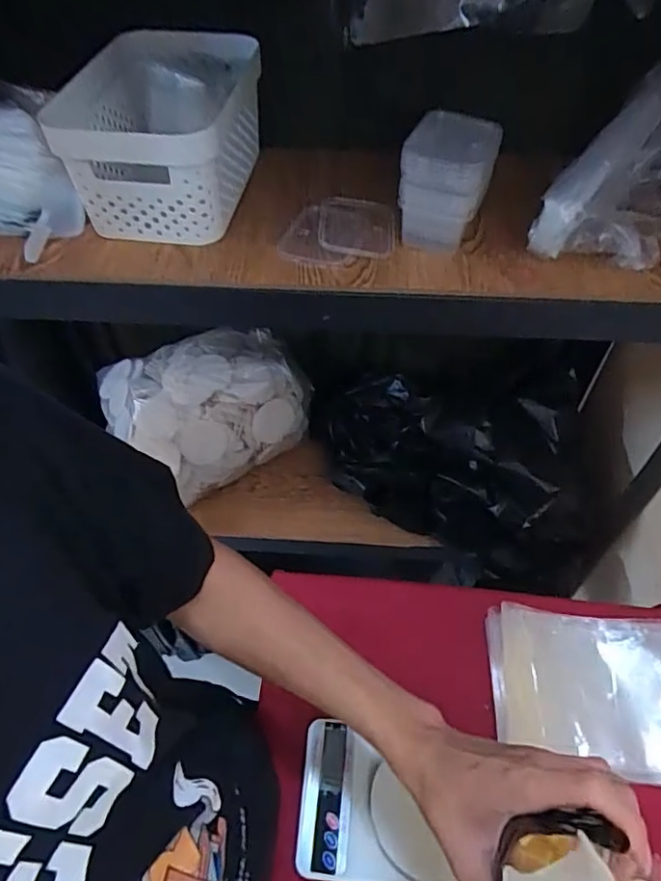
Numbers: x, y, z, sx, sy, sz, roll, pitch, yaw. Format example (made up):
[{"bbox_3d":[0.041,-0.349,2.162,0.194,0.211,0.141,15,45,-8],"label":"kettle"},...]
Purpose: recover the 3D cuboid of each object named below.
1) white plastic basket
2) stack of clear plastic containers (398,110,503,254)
[{"bbox_3d":[-0.182,-0.337,0.624,0.164,0.131,0.241,5,51,5],"label":"white plastic basket"},{"bbox_3d":[0.123,-0.273,0.588,0.086,0.101,0.112,14,53,12],"label":"stack of clear plastic containers"}]

